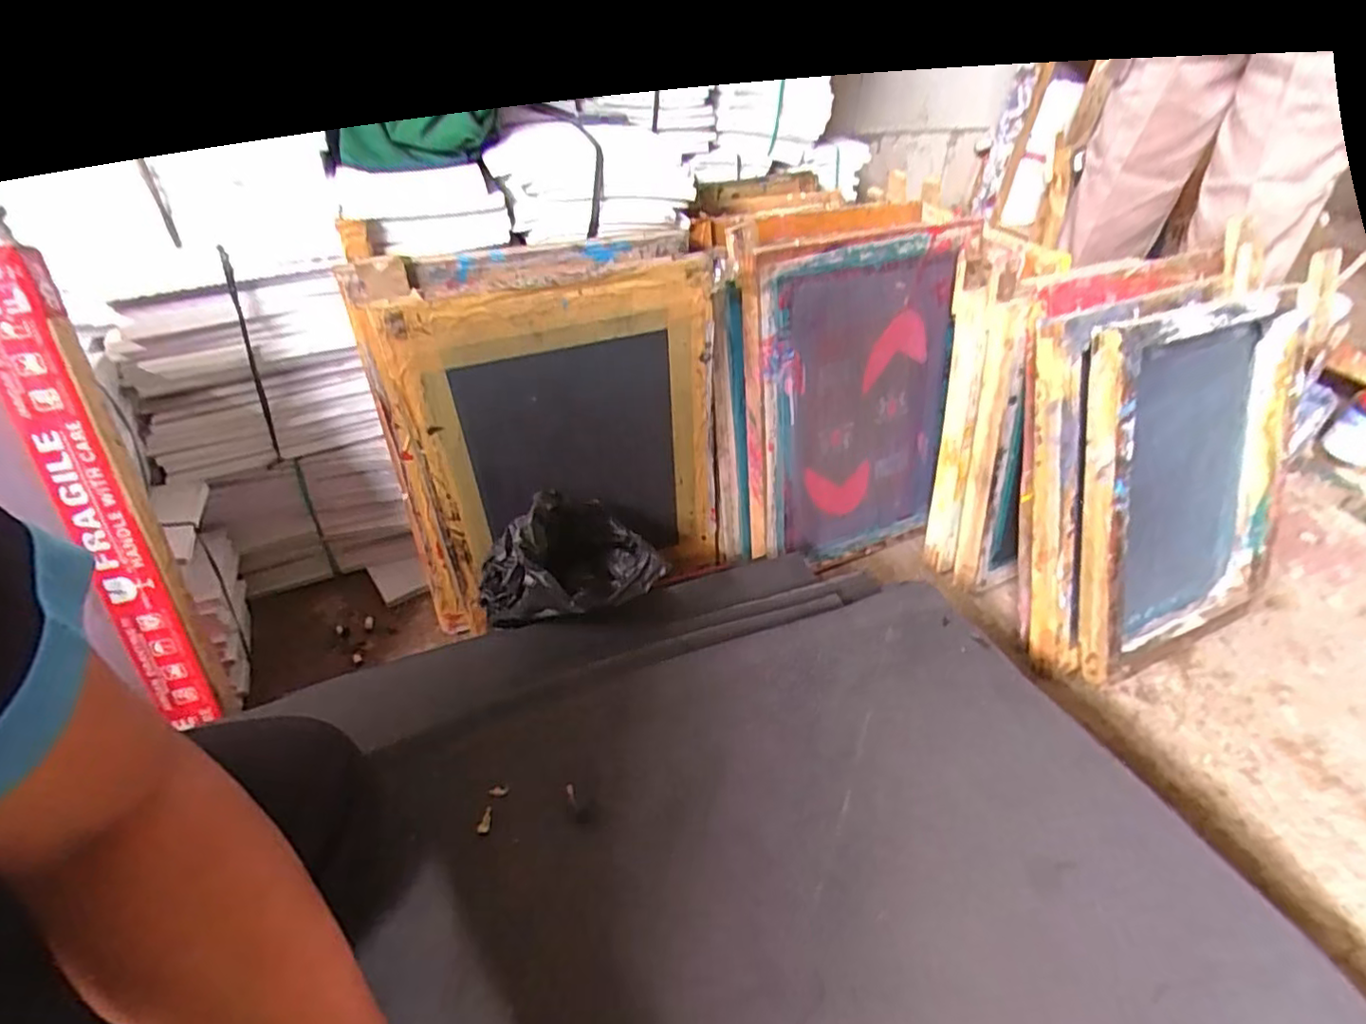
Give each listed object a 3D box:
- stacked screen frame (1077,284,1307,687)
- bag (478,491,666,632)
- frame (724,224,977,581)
[{"bbox_3d":[0.638,-0.036,0.819,0.344,0.442,0.054,-17,21,-20],"label":"stacked screen frame"},{"bbox_3d":[-0.127,0.058,0.719,0.182,0.125,0.148,-20,45,-26],"label":"bag"},{"bbox_3d":[0.224,-0.132,0.874,0.329,0.456,0.032,-12,28,-22],"label":"frame"}]

